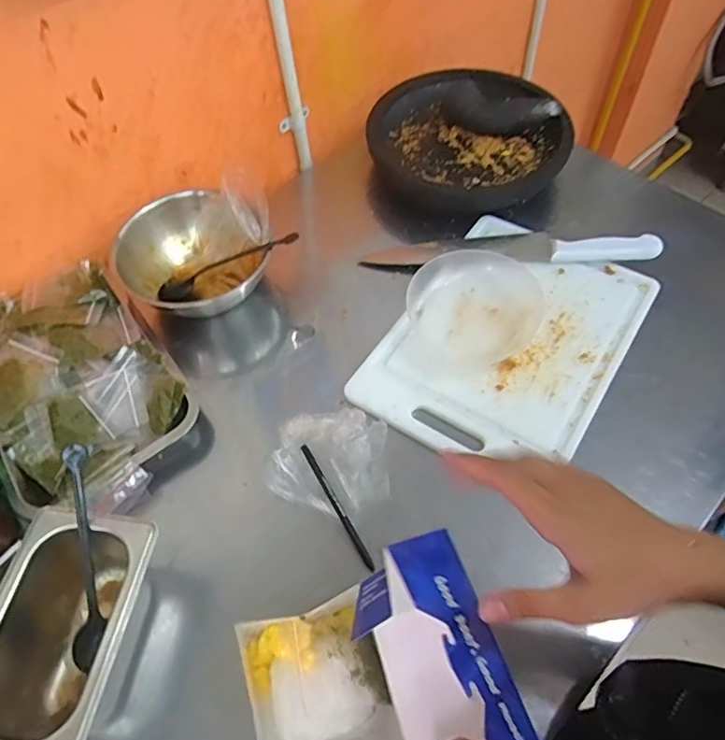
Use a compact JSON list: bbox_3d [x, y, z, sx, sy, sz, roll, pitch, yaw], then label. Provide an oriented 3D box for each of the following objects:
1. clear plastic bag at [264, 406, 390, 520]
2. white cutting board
[{"bbox_3d":[-0.034,0.094,0.559,0.125,0.049,0.093,-11,56,-4],"label":"clear plastic bag"},{"bbox_3d":[0.173,-0.042,0.660,0.239,0.012,0.336,30,63,16],"label":"white cutting board"}]

